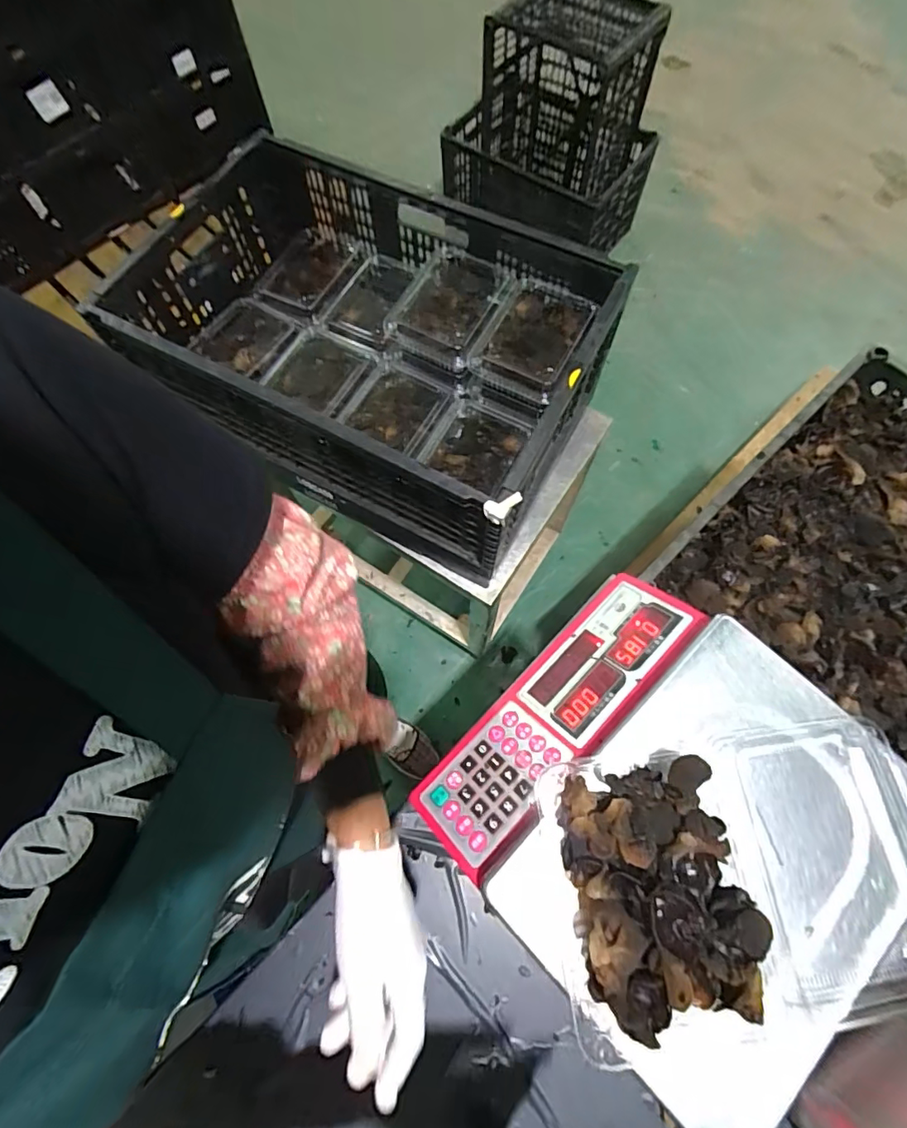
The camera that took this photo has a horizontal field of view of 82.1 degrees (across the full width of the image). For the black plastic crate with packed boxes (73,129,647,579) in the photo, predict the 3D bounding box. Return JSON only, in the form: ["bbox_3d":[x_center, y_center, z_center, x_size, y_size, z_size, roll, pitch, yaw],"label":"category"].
[{"bbox_3d":[-0.126,-0.314,0.777,0.640,0.235,0.396,29,72,12],"label":"black plastic crate with packed boxes"}]

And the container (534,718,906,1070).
[{"bbox_3d":[0.207,0.213,0.354,0.274,0.056,0.177,-8,69,-2],"label":"container"}]

